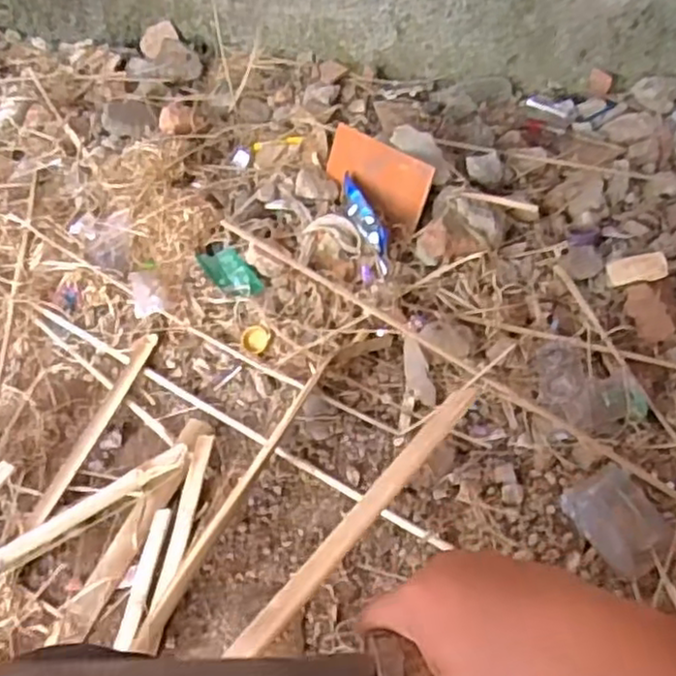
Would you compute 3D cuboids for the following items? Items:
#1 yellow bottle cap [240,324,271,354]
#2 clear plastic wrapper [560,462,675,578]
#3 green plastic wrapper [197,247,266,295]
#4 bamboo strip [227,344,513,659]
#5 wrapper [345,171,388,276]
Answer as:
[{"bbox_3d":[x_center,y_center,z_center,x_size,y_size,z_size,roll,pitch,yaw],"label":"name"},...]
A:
[{"bbox_3d":[-0.118,0.002,1.008,0.044,0.011,0.040,28,84,20],"label":"yellow bottle cap"},{"bbox_3d":[0.331,0.208,0.821,0.093,0.039,0.116,-25,56,-14],"label":"clear plastic wrapper"},{"bbox_3d":[-0.162,-0.098,1.063,0.057,0.009,0.115,-31,57,-18],"label":"green plastic wrapper"},{"bbox_3d":[-0.033,0.149,0.381,0.021,0.013,0.424,32,56,24],"label":"bamboo strip"},{"bbox_3d":[0.041,-0.181,1.064,0.026,0.047,0.195,-16,50,-9],"label":"wrapper"}]

